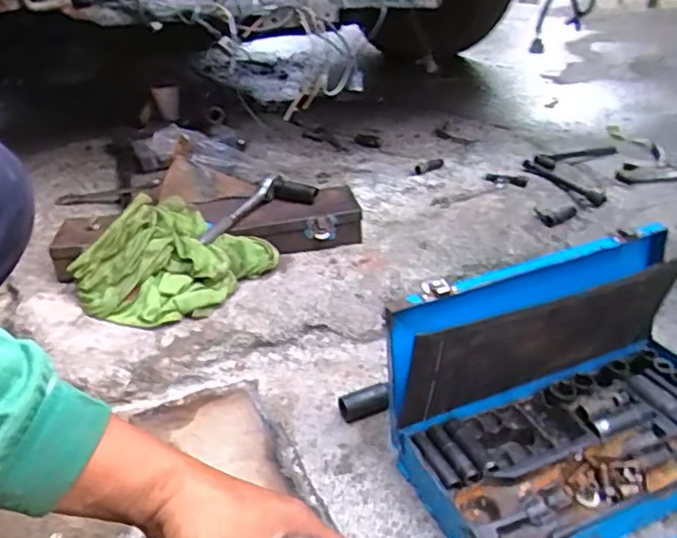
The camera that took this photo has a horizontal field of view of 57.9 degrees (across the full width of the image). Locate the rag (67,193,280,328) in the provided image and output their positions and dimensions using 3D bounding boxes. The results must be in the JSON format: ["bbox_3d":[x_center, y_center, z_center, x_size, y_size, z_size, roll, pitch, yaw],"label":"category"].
[{"bbox_3d":[-0.214,-0.020,0.781,0.204,0.080,0.206,10,35,25],"label":"rag"}]

